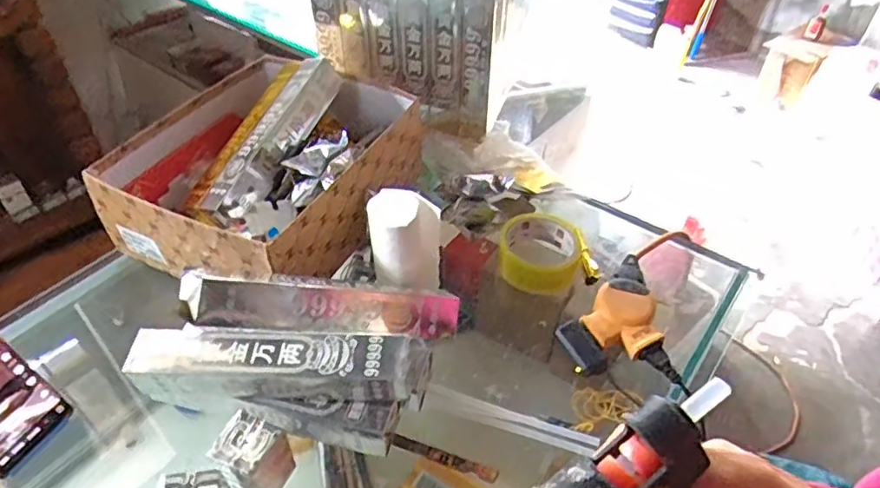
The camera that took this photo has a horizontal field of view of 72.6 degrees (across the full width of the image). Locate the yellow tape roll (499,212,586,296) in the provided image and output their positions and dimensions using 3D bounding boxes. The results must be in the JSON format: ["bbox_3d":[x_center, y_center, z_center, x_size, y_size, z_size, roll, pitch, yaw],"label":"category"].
[{"bbox_3d":[0.114,0.008,0.678,0.093,0.039,0.092,1,45,-1],"label":"yellow tape roll"}]

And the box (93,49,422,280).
[{"bbox_3d":[-0.197,-0.095,0.698,0.254,0.102,0.306,20,47,18],"label":"box"}]

